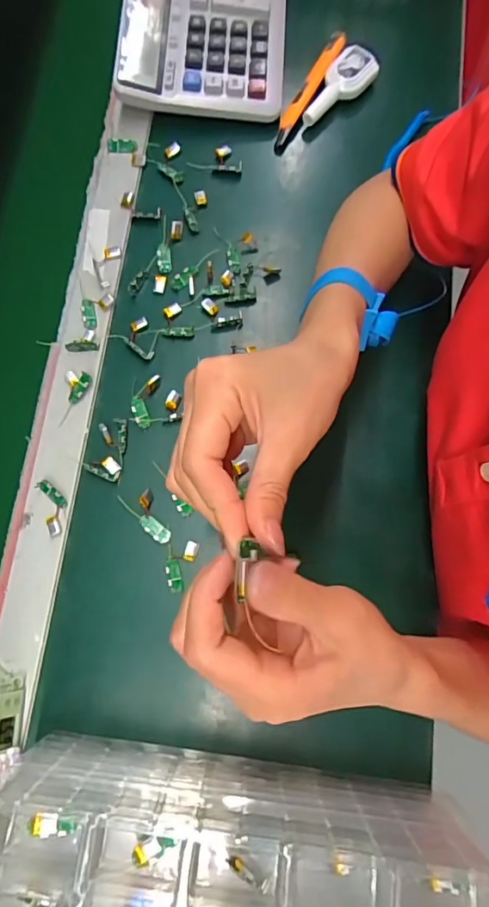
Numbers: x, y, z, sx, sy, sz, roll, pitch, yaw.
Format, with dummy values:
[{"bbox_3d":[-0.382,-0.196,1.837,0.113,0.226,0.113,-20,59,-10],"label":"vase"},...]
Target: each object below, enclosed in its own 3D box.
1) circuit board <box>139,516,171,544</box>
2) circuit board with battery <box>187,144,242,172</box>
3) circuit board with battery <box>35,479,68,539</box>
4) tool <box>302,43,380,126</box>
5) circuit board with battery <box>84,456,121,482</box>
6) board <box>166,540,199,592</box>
[{"bbox_3d":[-0.073,0.061,0.412,0.029,0.004,0.013,37,80,10],"label":"circuit board"},{"bbox_3d":[-0.027,-0.287,0.487,0.052,0.004,0.028,8,77,3],"label":"circuit board with battery"},{"bbox_3d":[-0.159,0.044,0.421,0.021,0.004,0.048,-20,77,-3],"label":"circuit board with battery"},{"bbox_3d":[0.088,-0.357,0.494,0.088,0.021,0.036,-44,80,3],"label":"tool"},{"bbox_3d":[-0.117,0.010,0.423,0.030,0.004,0.018,23,78,7],"label":"circuit board with battery"},{"bbox_3d":[-0.051,0.090,0.405,0.023,0.005,0.040,4,77,2],"label":"board"}]

